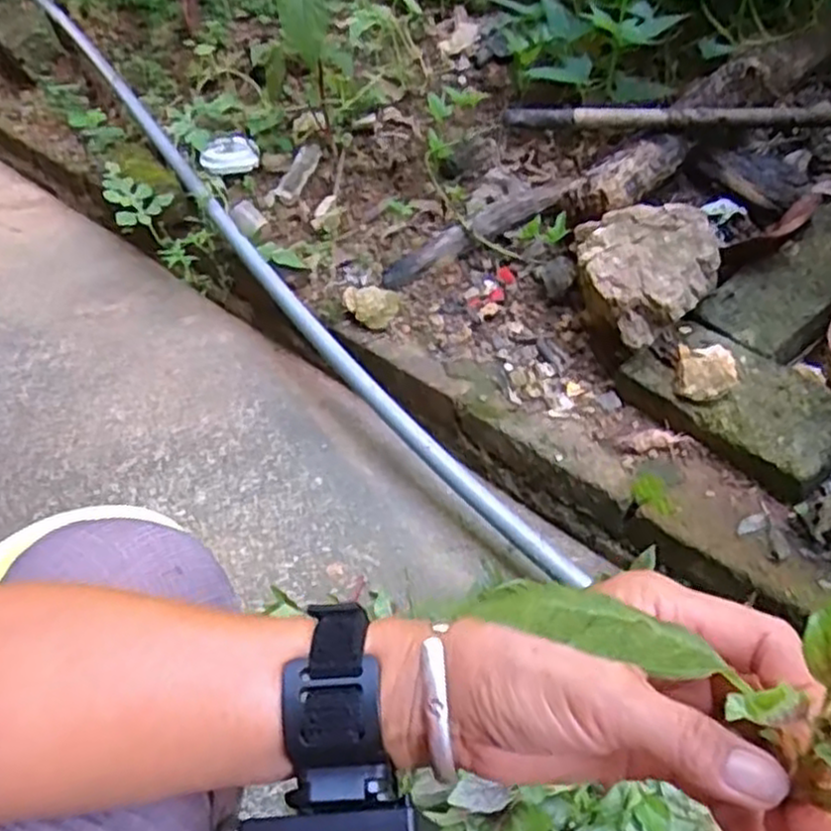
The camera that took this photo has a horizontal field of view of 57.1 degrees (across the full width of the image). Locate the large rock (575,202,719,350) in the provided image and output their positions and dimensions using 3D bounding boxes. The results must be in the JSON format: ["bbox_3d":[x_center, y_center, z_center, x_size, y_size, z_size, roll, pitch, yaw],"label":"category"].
[{"bbox_3d":[0.265,-0.169,0.874,0.158,0.077,0.176,4,42,8],"label":"large rock"}]

